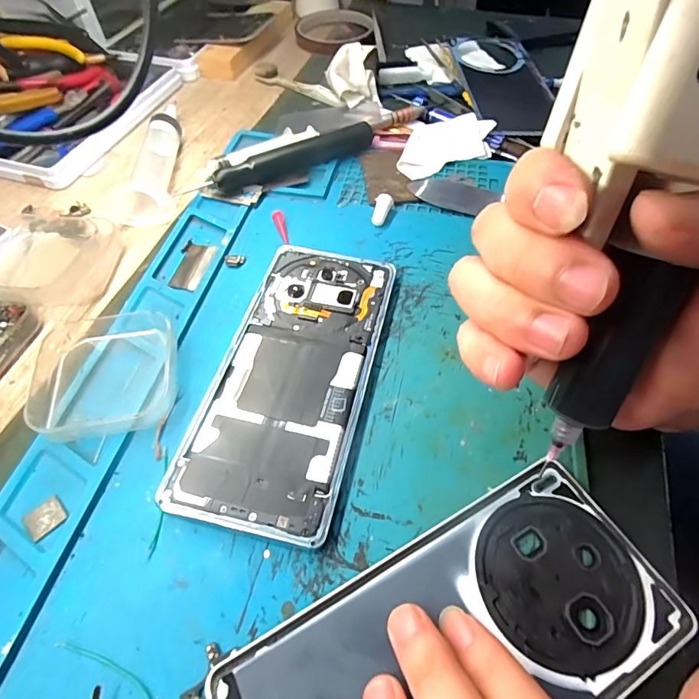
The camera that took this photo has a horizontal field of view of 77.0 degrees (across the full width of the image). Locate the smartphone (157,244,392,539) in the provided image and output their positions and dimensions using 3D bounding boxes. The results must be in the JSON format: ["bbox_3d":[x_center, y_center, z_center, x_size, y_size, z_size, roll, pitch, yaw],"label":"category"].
[{"bbox_3d":[-0.027,0.009,0.224,0.074,0.008,0.160,11,56,9],"label":"smartphone"}]

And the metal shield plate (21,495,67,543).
[{"bbox_3d":[-0.127,0.069,0.182,0.014,0.004,0.015,39,64,24],"label":"metal shield plate"}]

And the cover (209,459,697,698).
[{"bbox_3d":[0.037,0.104,0.156,0.161,0.007,0.075,-23,58,-15],"label":"cover"}]

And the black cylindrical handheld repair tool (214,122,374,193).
[{"bbox_3d":[-0.037,-0.138,0.319,0.122,0.019,0.013,-26,59,-16],"label":"black cylindrical handheld repair tool"}]

